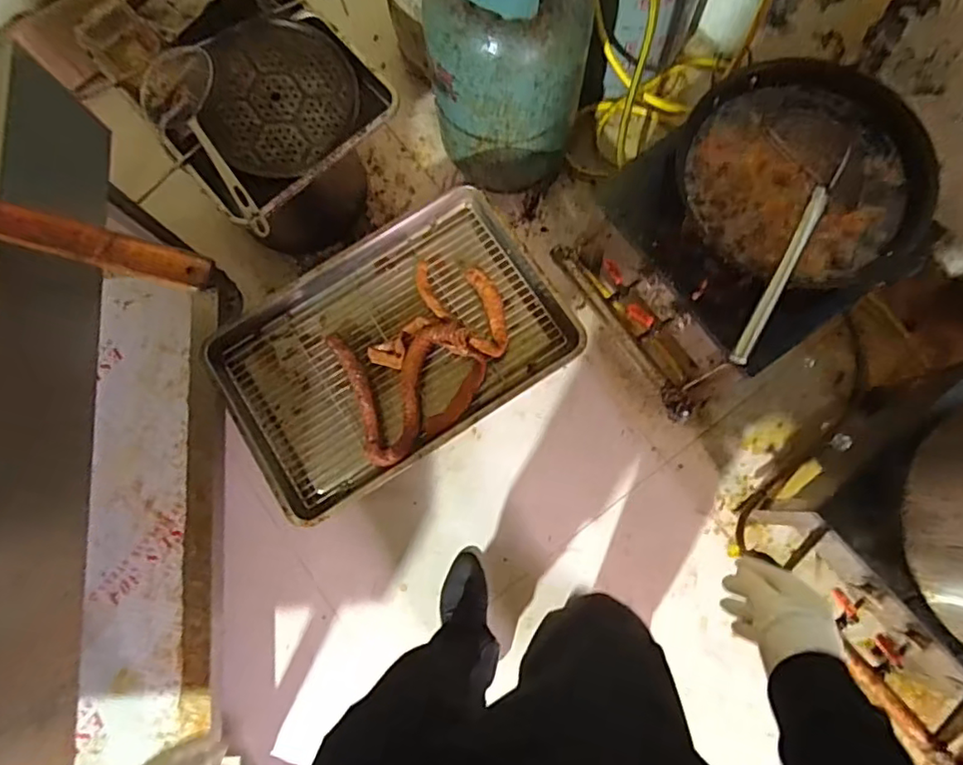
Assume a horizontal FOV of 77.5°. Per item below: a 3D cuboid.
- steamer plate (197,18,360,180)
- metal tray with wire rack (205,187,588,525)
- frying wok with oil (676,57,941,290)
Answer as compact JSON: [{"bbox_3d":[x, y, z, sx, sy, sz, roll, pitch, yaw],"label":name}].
[{"bbox_3d":[-0.383,-0.539,1.140,0.279,0.069,0.300,0,79,1],"label":"steamer plate"},{"bbox_3d":[-0.164,-0.062,1.074,0.597,0.047,0.396,-33,80,-6],"label":"metal tray with wire rack"},{"bbox_3d":[0.513,-0.348,0.948,0.370,0.088,0.366,0,79,1],"label":"frying wok with oil"}]

